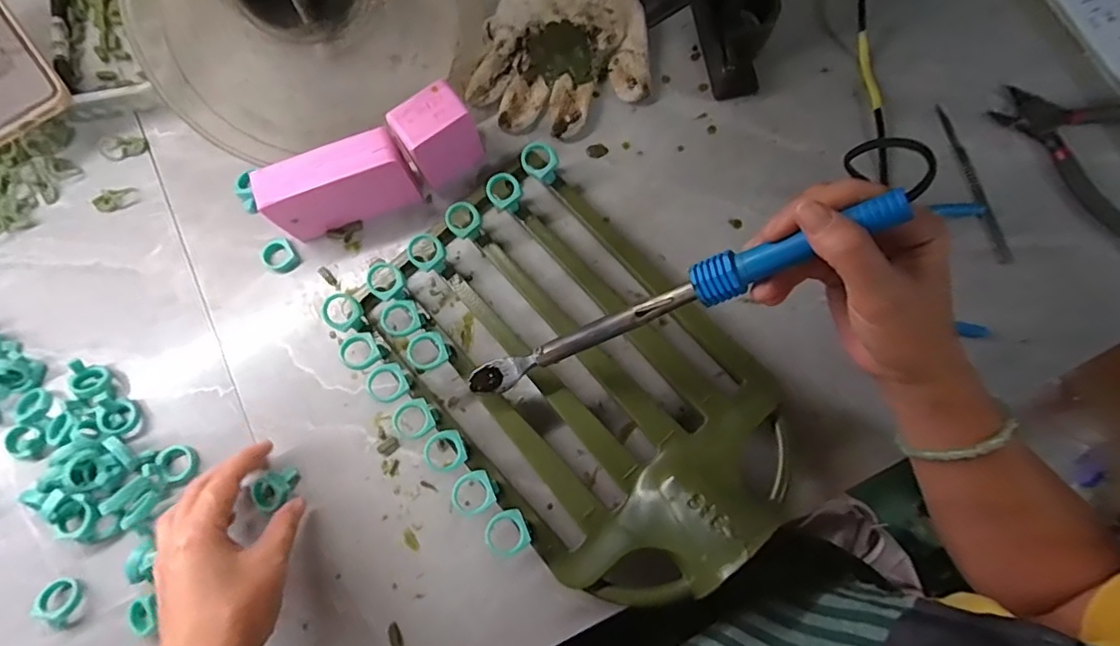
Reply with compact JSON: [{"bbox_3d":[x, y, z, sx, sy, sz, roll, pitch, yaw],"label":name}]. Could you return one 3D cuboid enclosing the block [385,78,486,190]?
[{"bbox_3d":[-0.094,-0.145,0.447,0.055,0.060,0.045,-33,78,-6],"label":"block"}]

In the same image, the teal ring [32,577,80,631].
[{"bbox_3d":[-0.361,0.202,0.411,0.026,0.015,0.034,-26,77,-4],"label":"teal ring"}]

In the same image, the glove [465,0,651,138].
[{"bbox_3d":[0.008,-0.245,0.493,0.142,0.030,0.176,13,77,5],"label":"glove"}]

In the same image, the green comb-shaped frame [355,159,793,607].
[{"bbox_3d":[0.011,0.032,0.405,0.194,0.070,0.317,-40,78,-7],"label":"green comb-shaped frame"}]

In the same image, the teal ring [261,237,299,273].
[{"bbox_3d":[-0.231,-0.055,0.467,0.027,0.009,0.030,-28,77,-5],"label":"teal ring"}]

